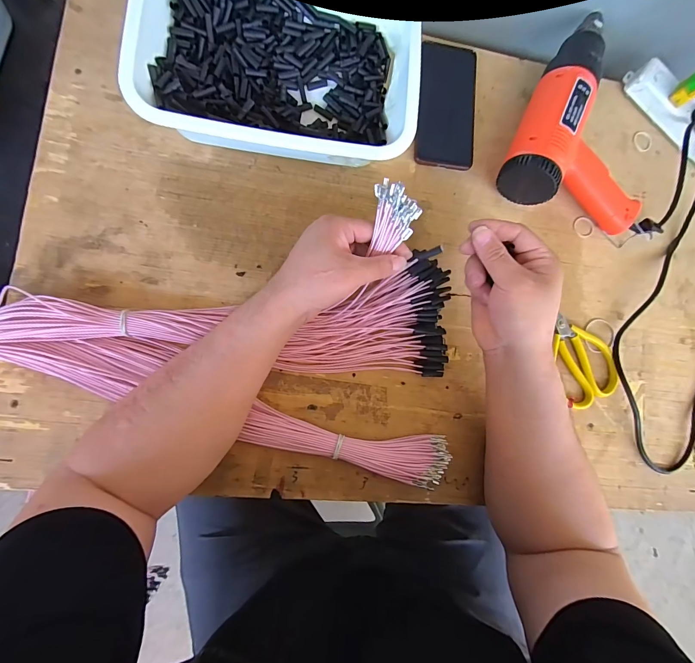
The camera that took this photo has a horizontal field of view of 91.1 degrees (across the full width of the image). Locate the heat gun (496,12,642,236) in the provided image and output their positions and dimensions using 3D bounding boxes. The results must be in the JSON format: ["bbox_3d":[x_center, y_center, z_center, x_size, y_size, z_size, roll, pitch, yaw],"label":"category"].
[{"bbox_3d":[0.319,-0.264,0.438,0.183,0.074,0.259,27,82,-6],"label":"heat gun"}]

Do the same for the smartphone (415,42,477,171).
[{"bbox_3d":[0.130,-0.291,0.441,0.079,0.009,0.155,4,88,-10],"label":"smartphone"}]

